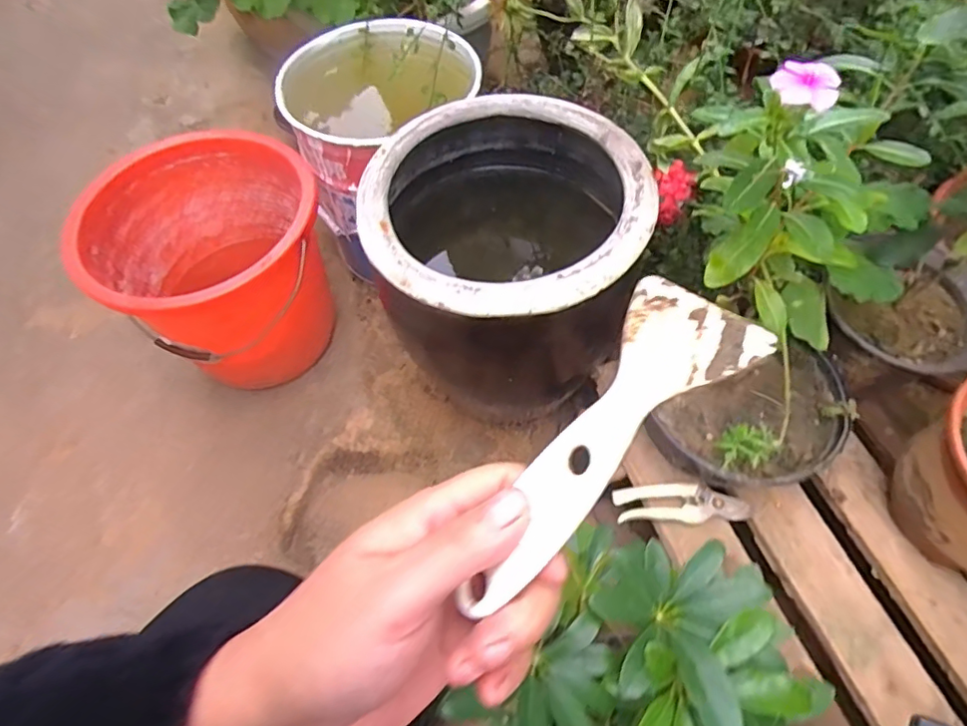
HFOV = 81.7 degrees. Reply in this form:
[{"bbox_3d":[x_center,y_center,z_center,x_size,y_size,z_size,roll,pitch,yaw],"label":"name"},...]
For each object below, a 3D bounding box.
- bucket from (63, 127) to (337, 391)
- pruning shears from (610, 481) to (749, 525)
[{"bbox_3d":[-0.370,-0.140,0.833,0.280,0.286,0.291,0,59,0],"label":"bucket"},{"bbox_3d":[0.229,0.161,0.652,0.152,0.015,0.050,-1,59,0],"label":"pruning shears"}]

